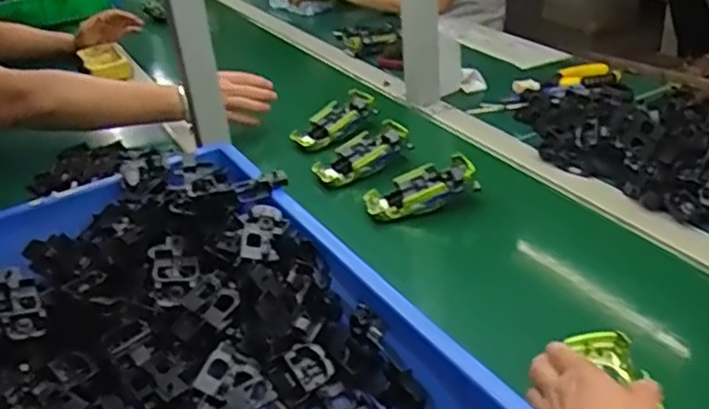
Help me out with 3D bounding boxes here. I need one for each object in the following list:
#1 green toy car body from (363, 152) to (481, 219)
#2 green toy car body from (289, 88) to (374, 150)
[{"bbox_3d":[0.079,-0.017,0.816,0.131,0.034,0.060,-19,30,7],"label":"green toy car body"},{"bbox_3d":[-0.031,-0.126,1.002,0.127,0.030,0.055,-38,39,-14],"label":"green toy car body"}]

